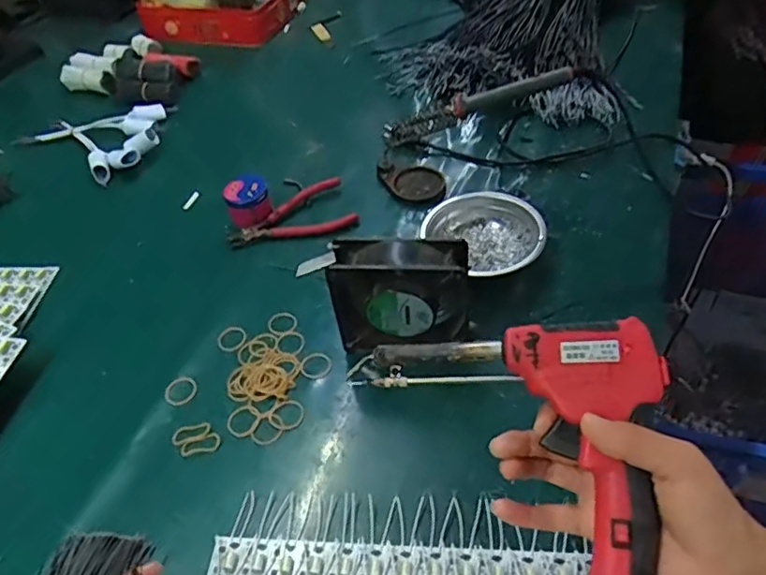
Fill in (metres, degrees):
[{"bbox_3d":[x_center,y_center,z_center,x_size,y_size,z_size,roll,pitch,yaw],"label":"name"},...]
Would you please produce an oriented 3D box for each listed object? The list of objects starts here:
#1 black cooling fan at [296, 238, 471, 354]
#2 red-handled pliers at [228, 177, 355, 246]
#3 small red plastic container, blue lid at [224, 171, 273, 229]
[{"bbox_3d":[0.014,0.010,0.556,0.128,0.125,0.052,3,46,7],"label":"black cooling fan"},{"bbox_3d":[-0.107,-0.078,0.718,0.154,0.030,0.089,-21,48,-16],"label":"red-handled pliers"},{"bbox_3d":[-0.163,-0.102,0.729,0.054,0.050,0.054,-9,46,-4],"label":"small red plastic container, blue lid"}]

